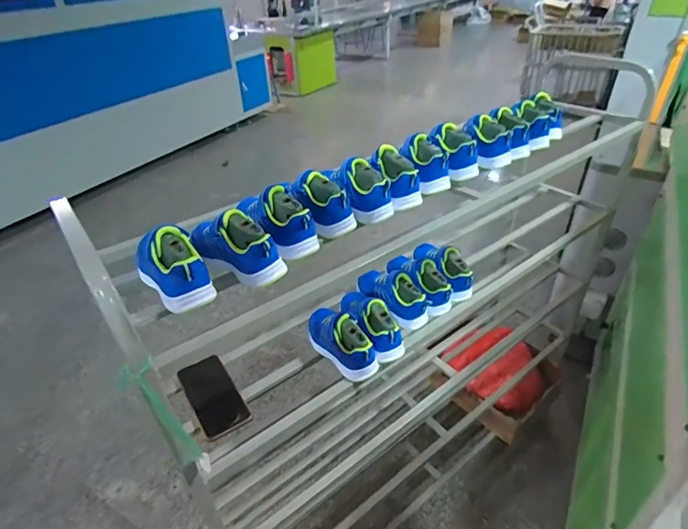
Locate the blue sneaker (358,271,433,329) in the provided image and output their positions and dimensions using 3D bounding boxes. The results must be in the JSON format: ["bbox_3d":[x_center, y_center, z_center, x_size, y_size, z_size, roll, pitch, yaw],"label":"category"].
[{"bbox_3d":[0.091,0.061,0.843,0.062,0.078,0.146,-26,41,-29],"label":"blue sneaker"}]

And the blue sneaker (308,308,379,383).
[{"bbox_3d":[-0.013,0.124,0.763,0.071,0.078,0.167,-24,41,-27],"label":"blue sneaker"}]

